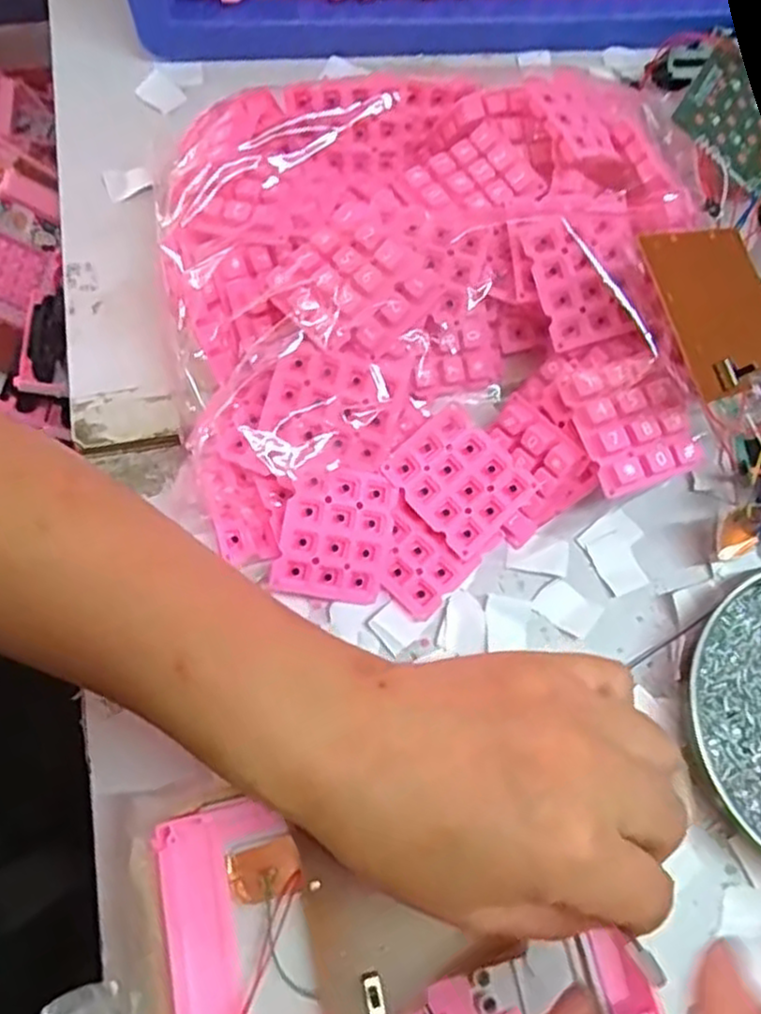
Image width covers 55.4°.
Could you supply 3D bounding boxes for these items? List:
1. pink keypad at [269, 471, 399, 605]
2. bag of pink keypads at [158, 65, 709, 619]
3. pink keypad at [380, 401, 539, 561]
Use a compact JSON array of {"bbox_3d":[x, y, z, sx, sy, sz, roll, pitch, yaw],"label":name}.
[{"bbox_3d":[-0.019,0.013,0.331,0.051,0.004,0.059,13,93,-18],"label":"pink keypad"},{"bbox_3d":[0.024,-0.089,0.345,0.232,0.071,0.234,-8,70,-5],"label":"bag of pink keypads"},{"bbox_3d":[0.038,-0.012,0.340,0.048,0.008,0.058,-41,83,-7],"label":"pink keypad"}]

